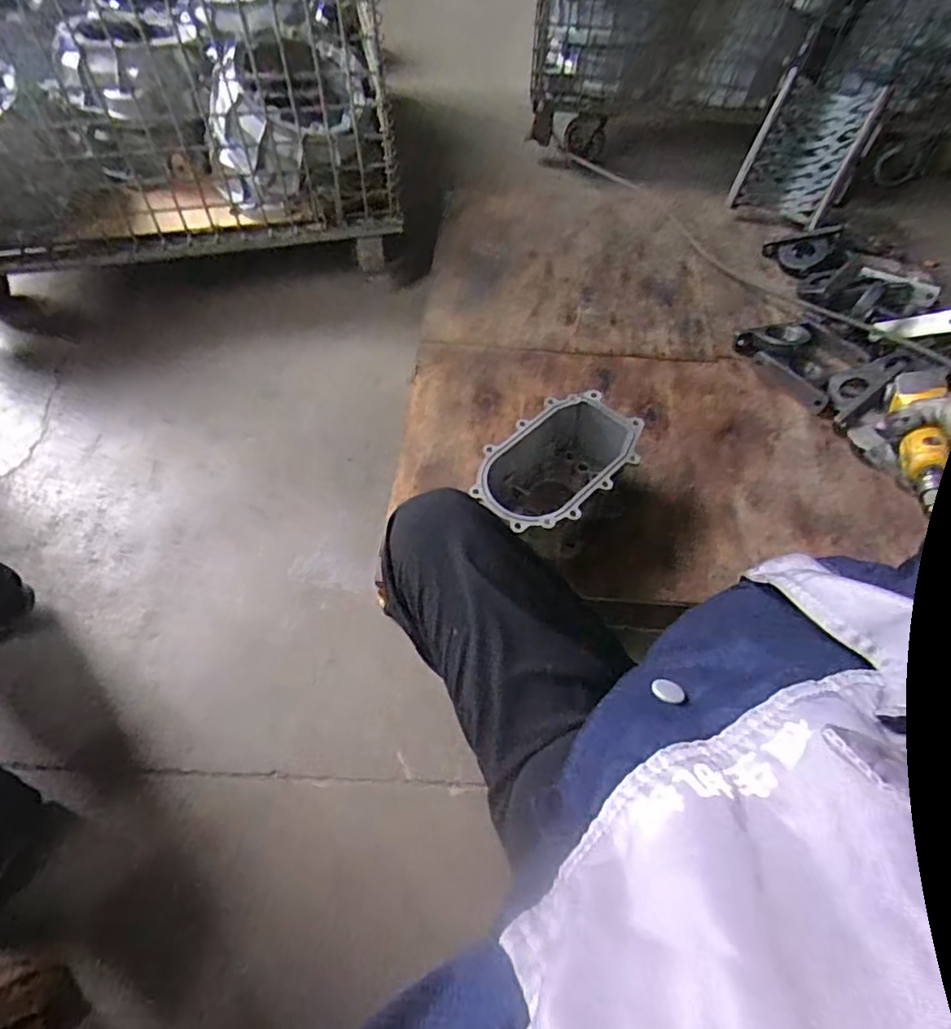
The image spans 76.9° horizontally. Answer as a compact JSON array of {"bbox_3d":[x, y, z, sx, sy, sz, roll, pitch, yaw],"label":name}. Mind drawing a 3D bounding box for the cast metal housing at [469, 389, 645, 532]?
[{"bbox_3d":[0.114,-0.052,0.885,0.161,0.124,0.250,39,64,23],"label":"cast metal housing"}]

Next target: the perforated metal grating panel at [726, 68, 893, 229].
[{"bbox_3d":[0.643,-0.714,1.181,0.185,0.235,0.062,28,29,14],"label":"perforated metal grating panel"}]

